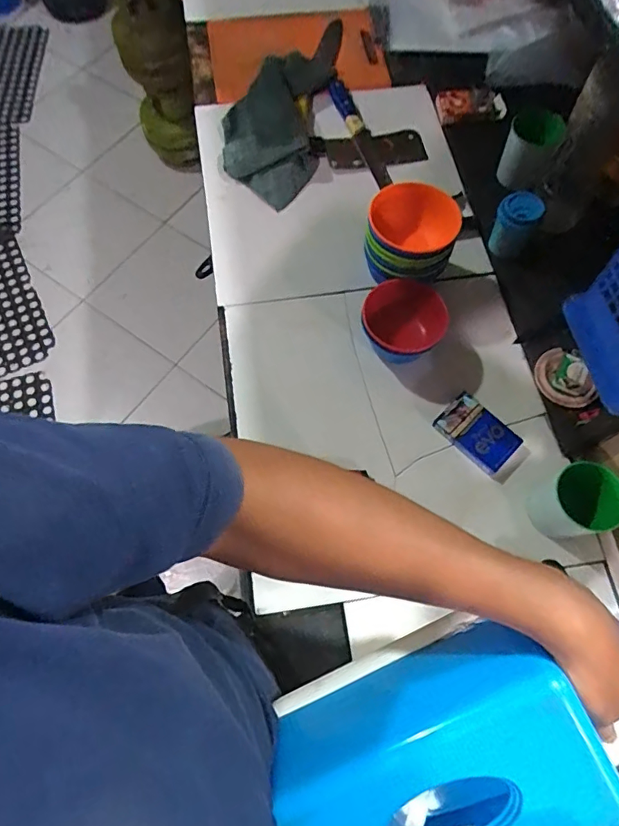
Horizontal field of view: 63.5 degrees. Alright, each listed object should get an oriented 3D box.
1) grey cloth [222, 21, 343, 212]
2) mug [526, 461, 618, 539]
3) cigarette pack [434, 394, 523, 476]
[{"bbox_3d":[-0.050,-0.495,0.805,0.159,0.043,0.388,8,68,2],"label":"grey cloth"},{"bbox_3d":[0.288,0.104,0.542,0.076,0.090,0.079,1,68,-1],"label":"mug"},{"bbox_3d":[0.205,0.025,0.610,0.062,0.019,0.094,-42,75,-16],"label":"cigarette pack"}]

